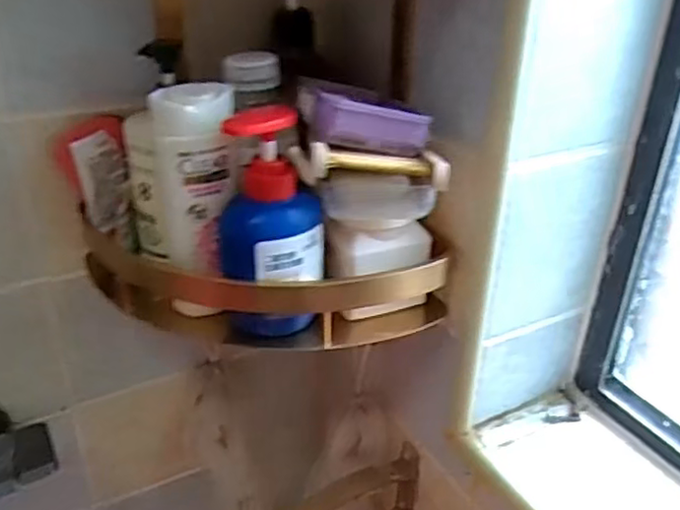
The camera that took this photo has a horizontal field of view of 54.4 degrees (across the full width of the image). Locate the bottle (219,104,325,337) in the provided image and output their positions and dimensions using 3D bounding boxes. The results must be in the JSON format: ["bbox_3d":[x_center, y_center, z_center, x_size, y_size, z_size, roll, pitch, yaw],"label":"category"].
[{"bbox_3d":[-0.052,-0.021,0.471,0.066,0.155,0.053,19,34,29],"label":"bottle"}]

